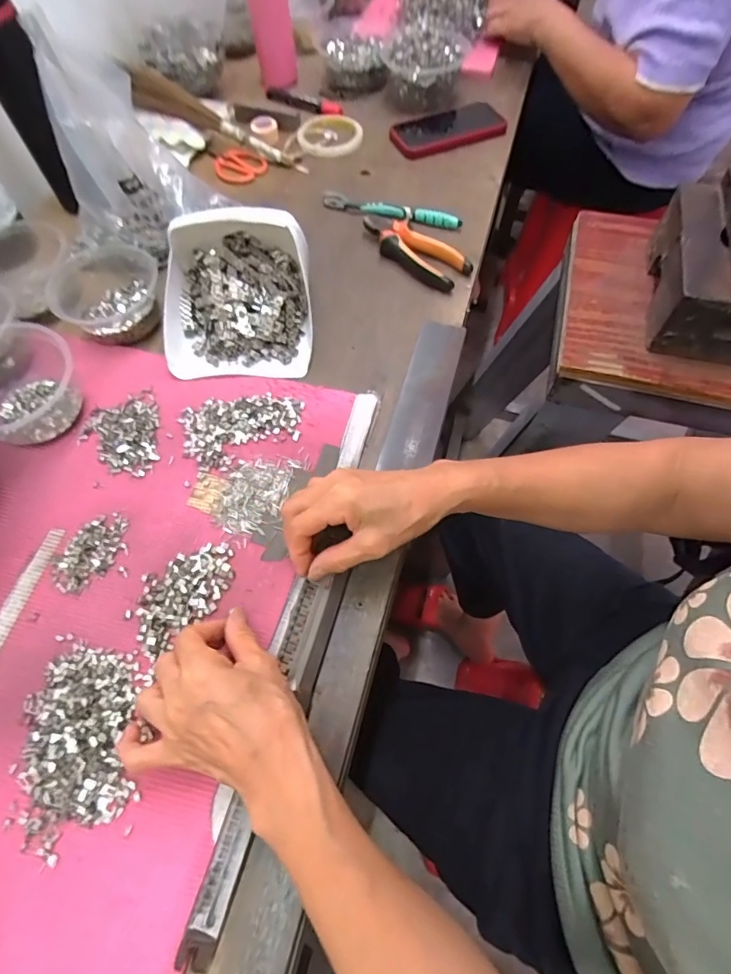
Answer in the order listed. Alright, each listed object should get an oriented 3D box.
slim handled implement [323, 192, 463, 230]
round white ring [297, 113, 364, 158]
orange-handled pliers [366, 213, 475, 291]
[{"bbox_3d":[0.033,-0.364,0.617,0.187,0.019,0.018,18,64,9],"label":"slim handled implement"},{"bbox_3d":[-0.053,-0.533,0.711,0.097,0.010,0.102,0,62,0],"label":"round white ring"},{"bbox_3d":[0.055,-0.296,0.578,0.155,0.028,0.054,40,69,18],"label":"orange-handled pliers"}]

